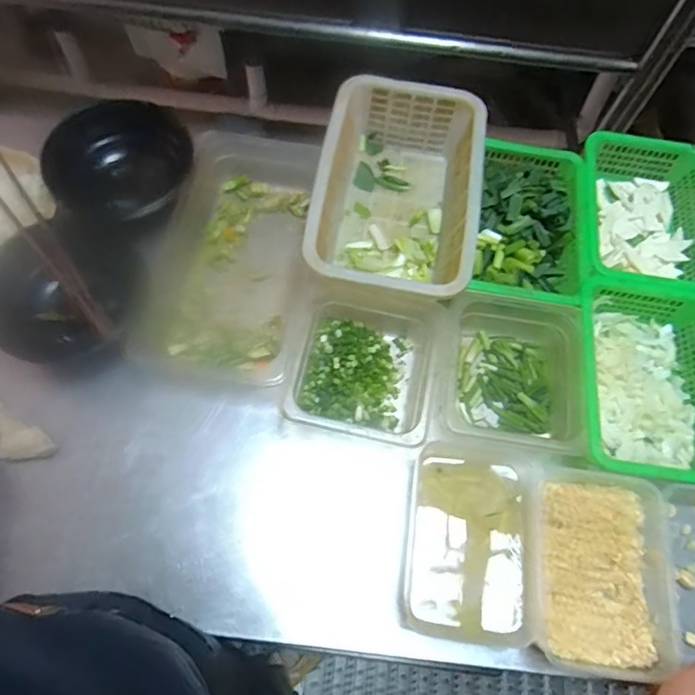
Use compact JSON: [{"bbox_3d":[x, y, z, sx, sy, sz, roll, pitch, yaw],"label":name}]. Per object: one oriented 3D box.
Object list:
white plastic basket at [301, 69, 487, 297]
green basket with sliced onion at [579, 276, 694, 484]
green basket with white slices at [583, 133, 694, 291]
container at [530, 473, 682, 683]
[{"bbox_3d":[0.055,-0.180,0.661,0.185,0.100,0.291,11,67,2],"label":"white plastic basket"},{"bbox_3d":[0.327,0.043,0.608,0.158,0.067,0.224,3,67,-2],"label":"green basket with sliced onion"},{"bbox_3d":[0.370,-0.162,0.688,0.150,0.055,0.215,7,67,0],"label":"green basket with white slices"},{"bbox_3d":[0.249,0.220,0.536,0.143,0.048,0.181,8,67,1],"label":"container"}]

